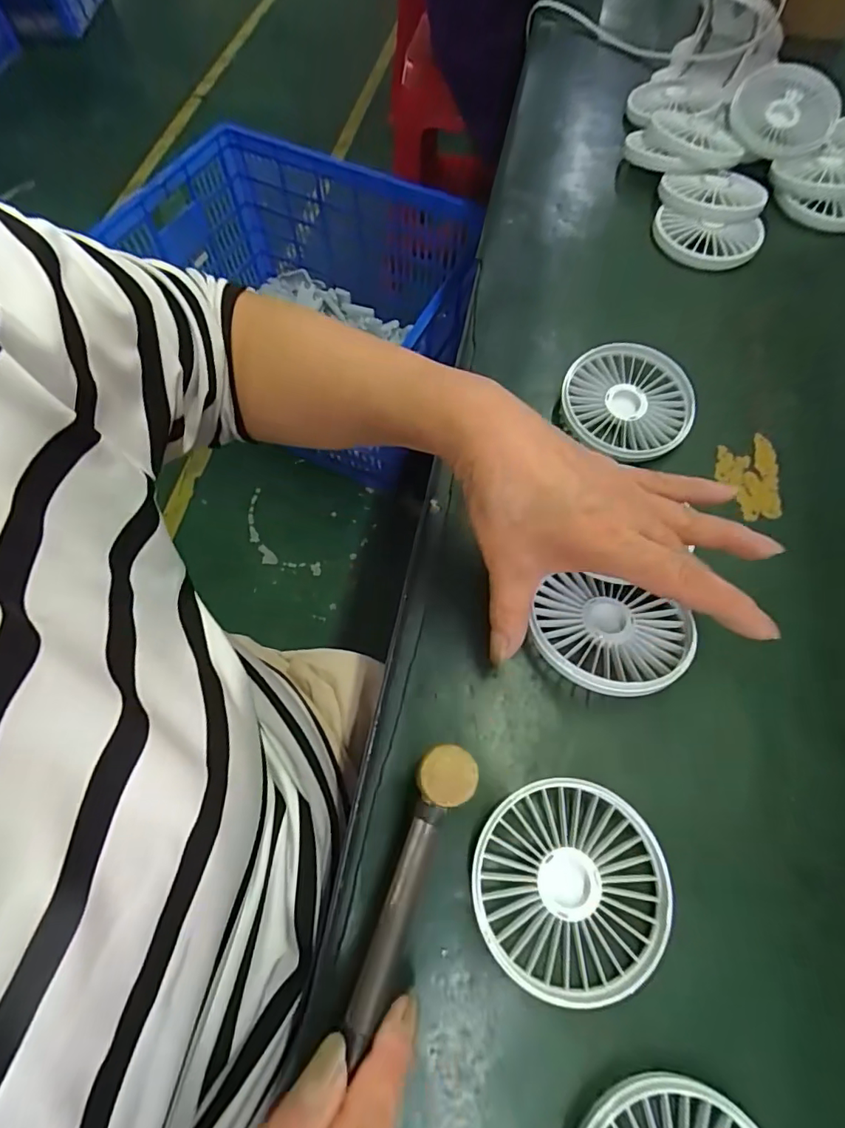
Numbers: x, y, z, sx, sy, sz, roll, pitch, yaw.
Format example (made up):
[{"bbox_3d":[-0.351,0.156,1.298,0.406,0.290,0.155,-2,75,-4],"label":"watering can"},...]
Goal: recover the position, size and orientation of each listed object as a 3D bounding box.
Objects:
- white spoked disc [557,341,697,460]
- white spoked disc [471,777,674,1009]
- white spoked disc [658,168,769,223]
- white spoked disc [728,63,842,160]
[{"bbox_3d":[0.147,-0.117,0.363,0.087,0.021,0.086,0,66,0],"label":"white spoked disc"},{"bbox_3d":[0.068,0.149,0.235,0.086,0.014,0.088,0,66,0],"label":"white spoked disc"},{"bbox_3d":[0.258,-0.325,0.448,0.081,0.019,0.073,-3,66,-2],"label":"white spoked disc"},{"bbox_3d":[0.341,-0.427,0.479,0.091,0.016,0.084,27,90,21],"label":"white spoked disc"}]

